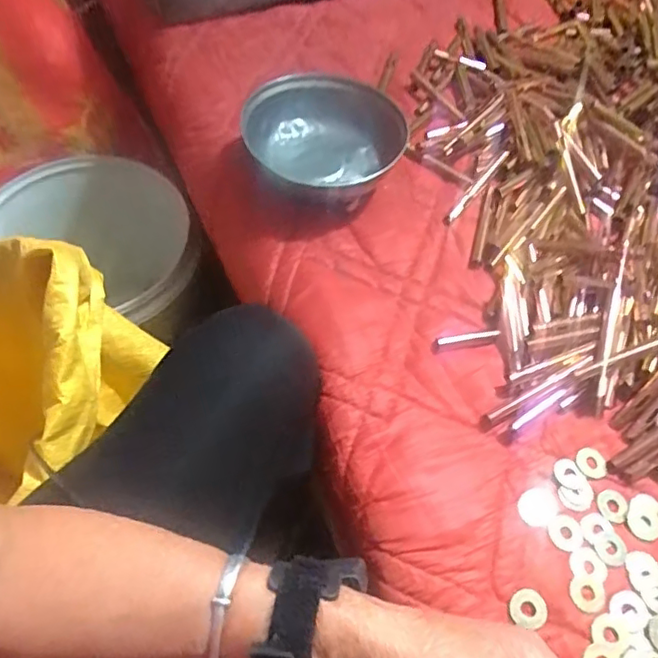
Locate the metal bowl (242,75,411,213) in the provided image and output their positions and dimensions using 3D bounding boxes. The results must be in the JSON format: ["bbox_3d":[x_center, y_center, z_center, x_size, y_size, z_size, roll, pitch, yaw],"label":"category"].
[{"bbox_3d":[0.002,-0.161,0.516,0.136,0.058,0.139,1,57,-2],"label":"metal bowl"}]

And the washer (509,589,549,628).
[{"bbox_3d":[0.120,0.167,0.352,0.022,0.004,0.021,1,57,-2],"label":"washer"}]

